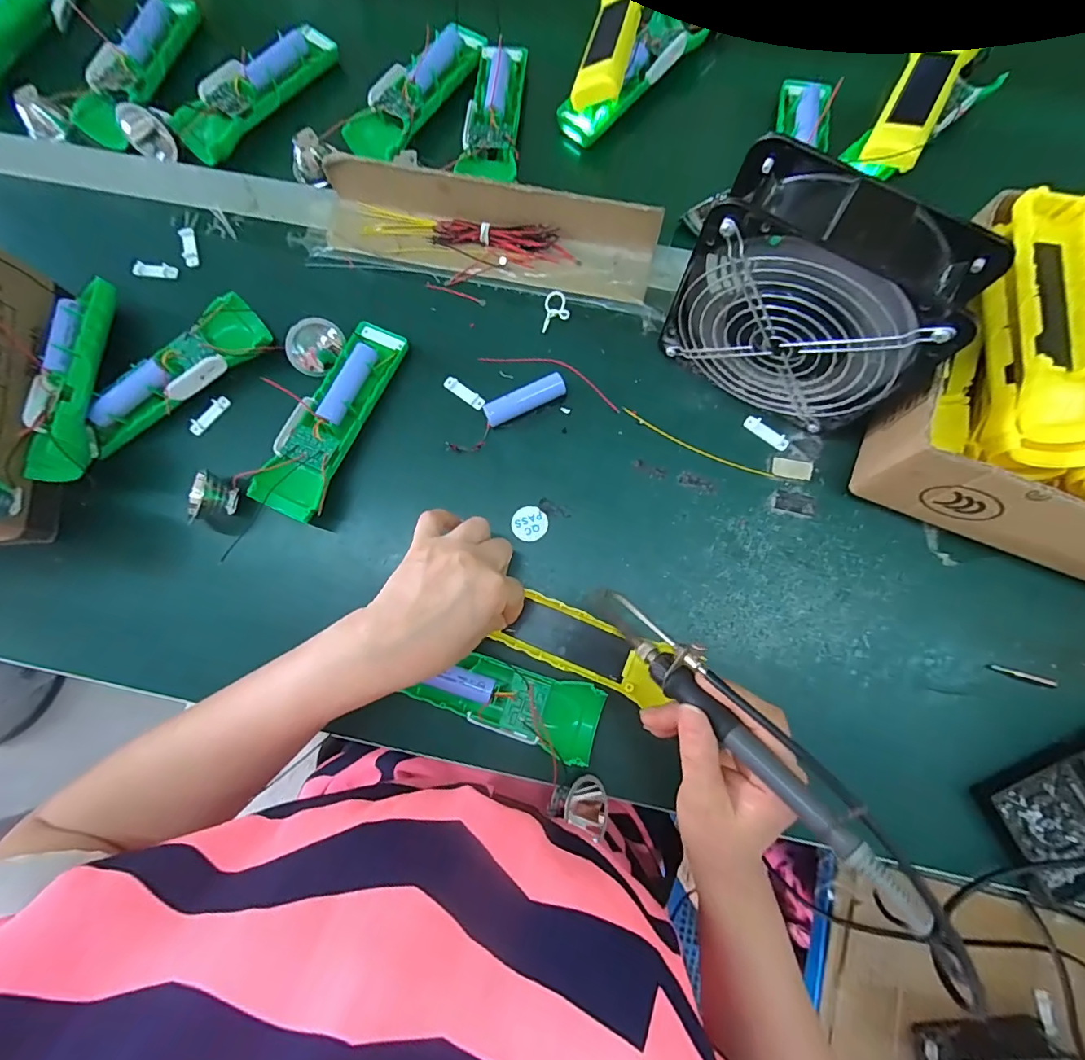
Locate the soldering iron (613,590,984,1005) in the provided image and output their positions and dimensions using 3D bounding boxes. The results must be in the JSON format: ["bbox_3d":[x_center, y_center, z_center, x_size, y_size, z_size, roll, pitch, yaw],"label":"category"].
[{"bbox_3d":[0.102,0.103,0.238,0.025,0.019,0.210,-40,51,-6],"label":"soldering iron"}]

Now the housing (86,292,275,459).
[{"bbox_3d":[-0.282,-0.116,0.377,0.045,0.032,0.154,43,83,8],"label":"housing"}]

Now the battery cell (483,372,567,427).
[{"bbox_3d":[-0.014,-0.103,0.383,0.066,0.015,0.019,-24,80,-4],"label":"battery cell"}]

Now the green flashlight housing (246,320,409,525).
[{"bbox_3d":[-0.158,-0.086,0.370,0.046,0.027,0.161,25,81,5],"label":"green flashlight housing"}]

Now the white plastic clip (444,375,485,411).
[{"bbox_3d":[-0.063,-0.111,0.389,0.037,0.004,0.011,36,82,7],"label":"white plastic clip"}]

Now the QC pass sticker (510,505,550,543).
[{"bbox_3d":[-0.010,-0.005,0.372,0.027,0.004,0.027,18,80,4],"label":"QC pass sticker"}]

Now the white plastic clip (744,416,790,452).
[{"bbox_3d":[0.176,-0.076,0.379,0.038,0.006,0.012,40,83,7],"label":"white plastic clip"}]

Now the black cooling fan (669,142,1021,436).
[{"bbox_3d":[0.170,-0.141,0.318,0.157,0.151,0.066,30,81,6],"label":"black cooling fan"}]

